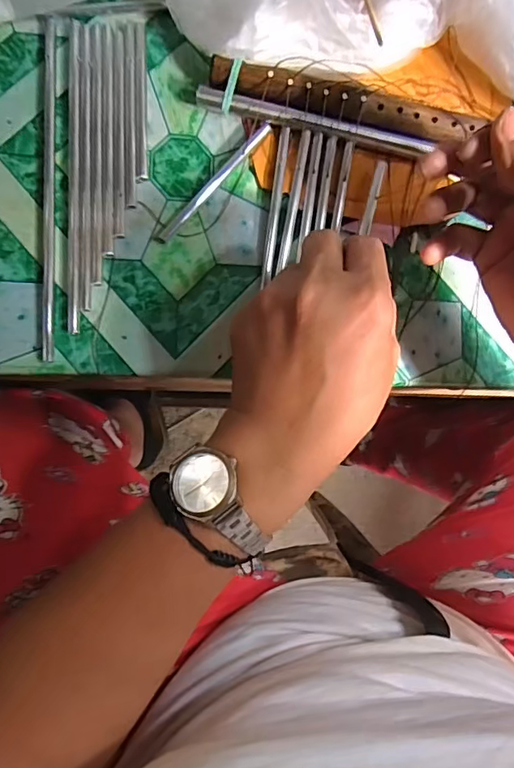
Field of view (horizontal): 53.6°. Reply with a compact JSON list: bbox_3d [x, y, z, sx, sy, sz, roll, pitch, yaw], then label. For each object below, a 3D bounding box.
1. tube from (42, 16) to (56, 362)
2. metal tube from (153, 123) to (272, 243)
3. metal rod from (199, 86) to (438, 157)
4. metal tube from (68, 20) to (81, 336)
[{"bbox_3d":[-0.122,-0.117,0.297,0.007,0.006,0.205,-1,86,-7],"label":"tube"},{"bbox_3d":[-0.027,-0.123,0.309,0.008,0.008,0.098,43,82,-3],"label":"metal tube"},{"bbox_3d":[0.035,-0.158,0.307,0.144,0.008,0.009,13,85,-2],"label":"metal rod"},{"bbox_3d":[-0.107,-0.124,0.299,0.007,0.004,0.188,-1,86,-7],"label":"metal tube"}]

